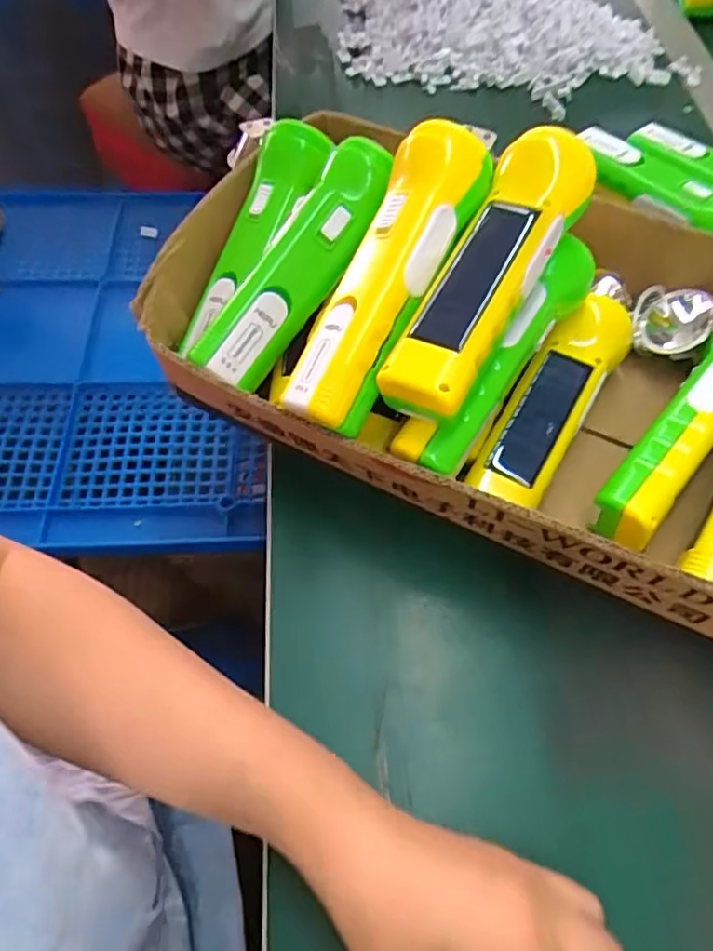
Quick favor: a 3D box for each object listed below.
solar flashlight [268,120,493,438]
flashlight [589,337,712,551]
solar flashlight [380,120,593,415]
[{"bbox_3d":[0.014,-0.102,0.325,0.052,0.038,0.167,27,86,15],"label":"solar flashlight"},{"bbox_3d":[0.177,-0.022,0.348,0.033,0.027,0.146,37,64,19],"label":"flashlight"},{"bbox_3d":[0.066,-0.101,0.322,0.044,0.035,0.161,27,76,14],"label":"solar flashlight"}]

